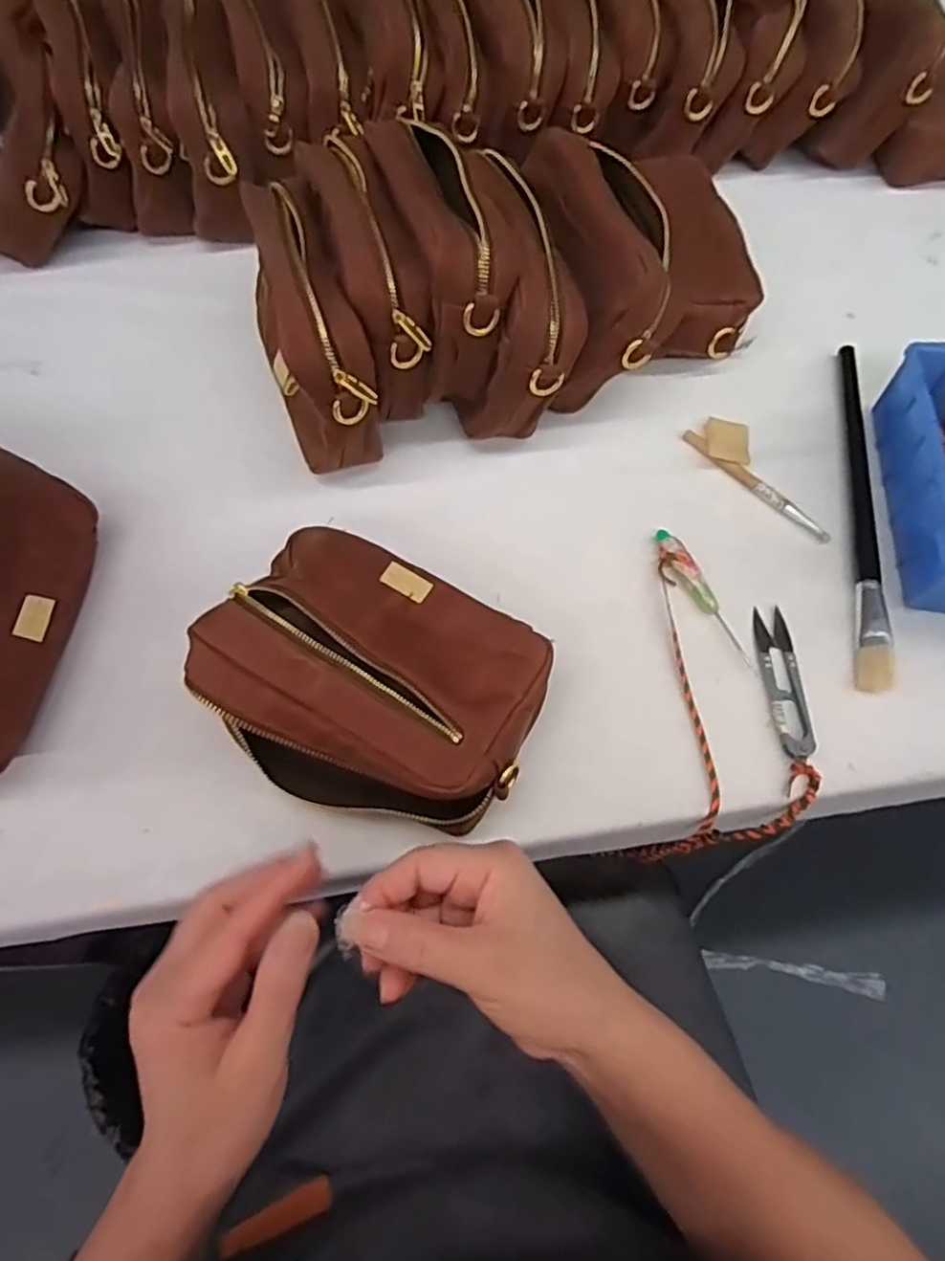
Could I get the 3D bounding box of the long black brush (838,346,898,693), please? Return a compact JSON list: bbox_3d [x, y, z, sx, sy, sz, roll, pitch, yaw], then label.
[{"bbox_3d":[0.279,-0.100,0.474,0.018,0.014,0.300,10,65,5],"label":"long black brush"}]

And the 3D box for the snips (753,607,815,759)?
[{"bbox_3d":[0.195,0.031,0.417,0.023,0.009,0.099,3,64,2],"label":"snips"}]

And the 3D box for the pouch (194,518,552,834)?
[{"bbox_3d":[-0.052,0.029,0.377,0.169,0.103,0.136,25,67,12],"label":"pouch"}]

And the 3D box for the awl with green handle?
[{"bbox_3d":[0.154,-0.020,0.441,0.016,0.013,0.112,-23,66,-10],"label":"awl with green handle"}]

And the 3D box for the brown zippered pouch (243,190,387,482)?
[{"bbox_3d":[-0.113,-0.204,0.460,0.065,0.120,0.177,-21,66,-10],"label":"brown zippered pouch"}]

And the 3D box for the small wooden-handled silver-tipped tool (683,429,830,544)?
[{"bbox_3d":[0.206,-0.108,0.485,0.010,0.009,0.130,-38,70,-16],"label":"small wooden-handled silver-tipped tool"}]

